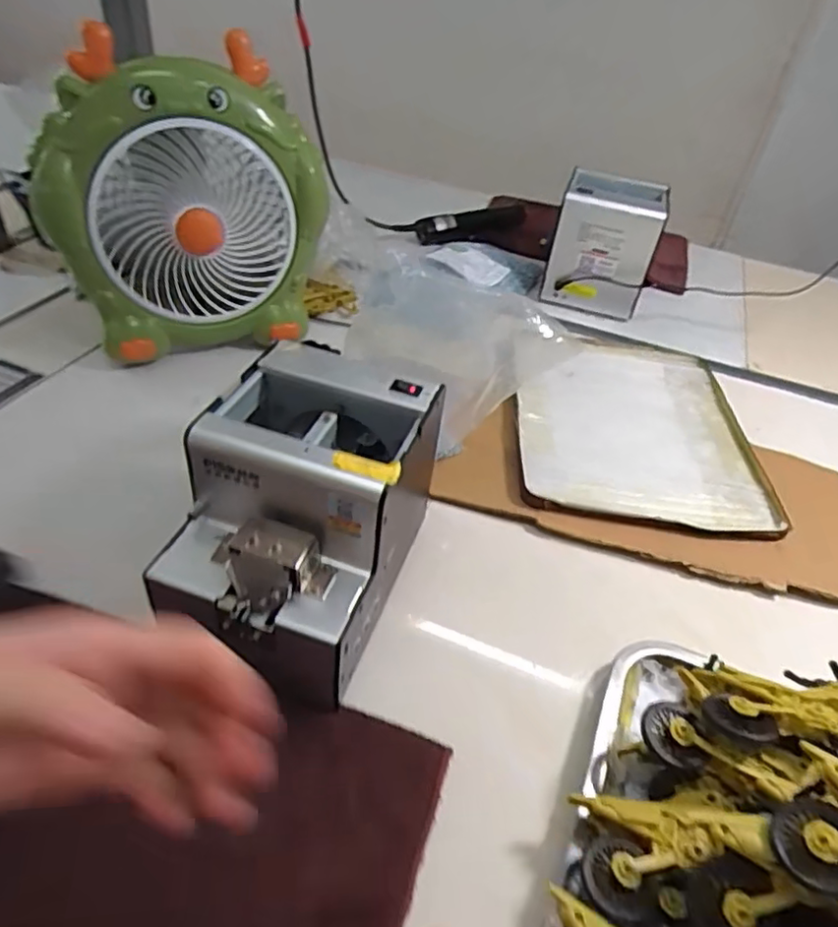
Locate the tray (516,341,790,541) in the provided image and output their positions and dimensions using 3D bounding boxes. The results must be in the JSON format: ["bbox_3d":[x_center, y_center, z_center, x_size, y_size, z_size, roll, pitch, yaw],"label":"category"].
[{"bbox_3d":[0.219,-0.050,0.653,0.236,0.019,0.305,8,41,-1],"label":"tray"}]

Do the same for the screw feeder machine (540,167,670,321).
[{"bbox_3d":[0.241,-0.285,0.831,0.128,0.142,0.095,16,41,9],"label":"screw feeder machine"}]

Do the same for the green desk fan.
[{"bbox_3d":[-0.215,-0.242,0.607,0.248,0.258,0.104,-17,47,-27],"label":"green desk fan"}]

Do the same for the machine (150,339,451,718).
[{"bbox_3d":[-0.074,0.039,0.420,0.131,0.146,0.177,17,41,10],"label":"machine"}]

